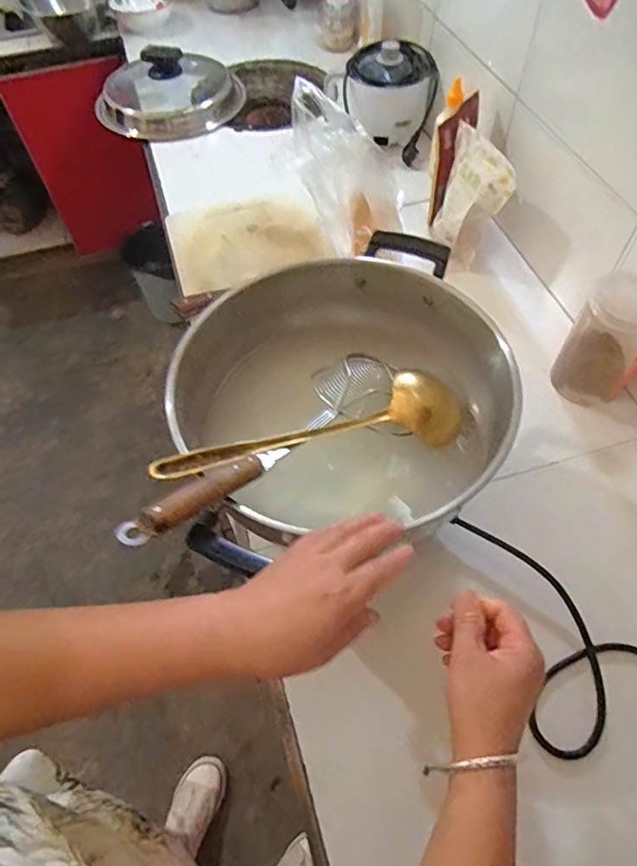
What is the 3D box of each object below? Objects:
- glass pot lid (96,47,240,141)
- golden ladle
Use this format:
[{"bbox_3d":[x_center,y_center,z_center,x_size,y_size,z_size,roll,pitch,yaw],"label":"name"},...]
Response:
[{"bbox_3d":[-0.362,-0.821,1.274,0.329,0.088,0.274,-18,58,-9],"label":"glass pot lid"},{"bbox_3d":[0.004,0.003,0.557,0.347,0.045,0.091,-16,57,-27],"label":"golden ladle"}]

